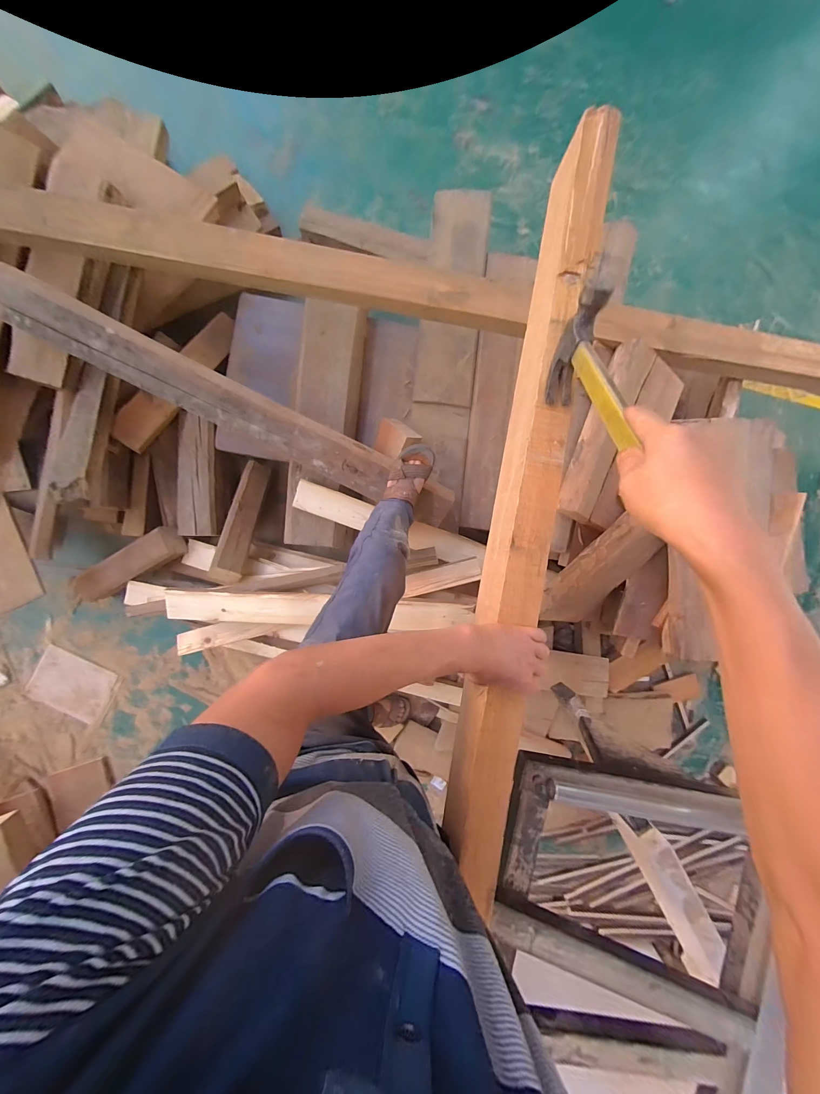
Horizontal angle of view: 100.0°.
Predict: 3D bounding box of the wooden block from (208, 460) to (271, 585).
[{"bbox_3d":[-0.584,-0.098,1.194,0.104,0.068,0.452,6,64,-4],"label":"wooden block"}]

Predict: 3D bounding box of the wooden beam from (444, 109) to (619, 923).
[{"bbox_3d":[0.178,-0.065,0.541,0.068,0.108,1.138,10,89,-4],"label":"wooden beam"}]

